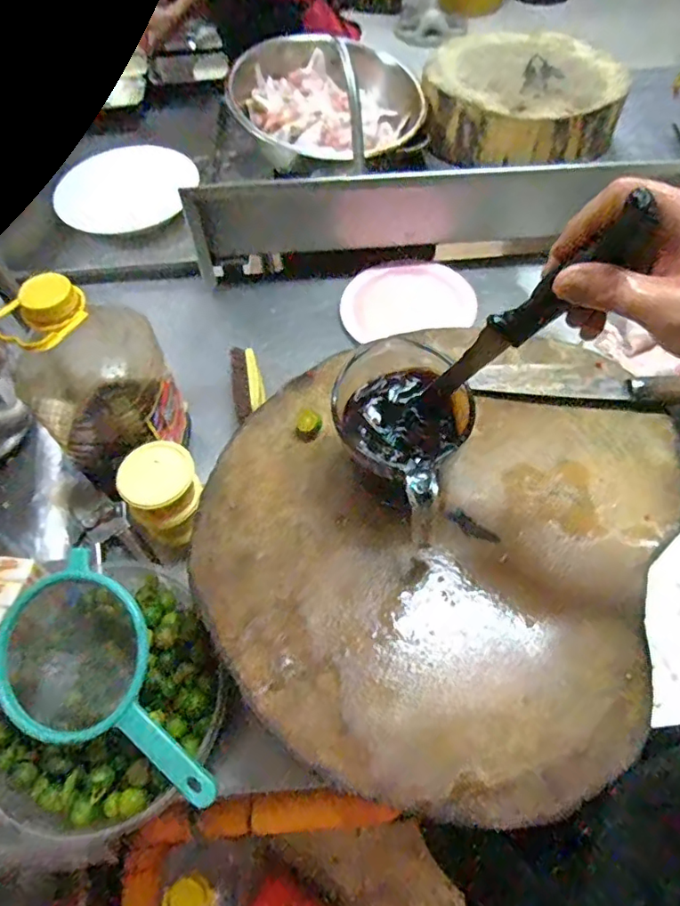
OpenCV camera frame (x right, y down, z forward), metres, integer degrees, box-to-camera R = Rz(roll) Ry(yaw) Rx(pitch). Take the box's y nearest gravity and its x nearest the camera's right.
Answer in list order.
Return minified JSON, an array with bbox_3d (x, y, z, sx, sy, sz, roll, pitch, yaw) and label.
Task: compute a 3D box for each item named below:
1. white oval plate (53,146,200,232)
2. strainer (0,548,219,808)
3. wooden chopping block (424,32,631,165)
[{"bbox_3d":[-0.396,-0.493,1.024,0.240,0.024,0.210,5,66,2],"label":"white oval plate"},{"bbox_3d":[-0.203,0.217,0.518,0.254,0.073,0.139,34,85,15],"label":"strainer"},{"bbox_3d":[0.351,-0.688,1.069,0.355,0.100,0.298,17,60,12],"label":"wooden chopping block"}]

